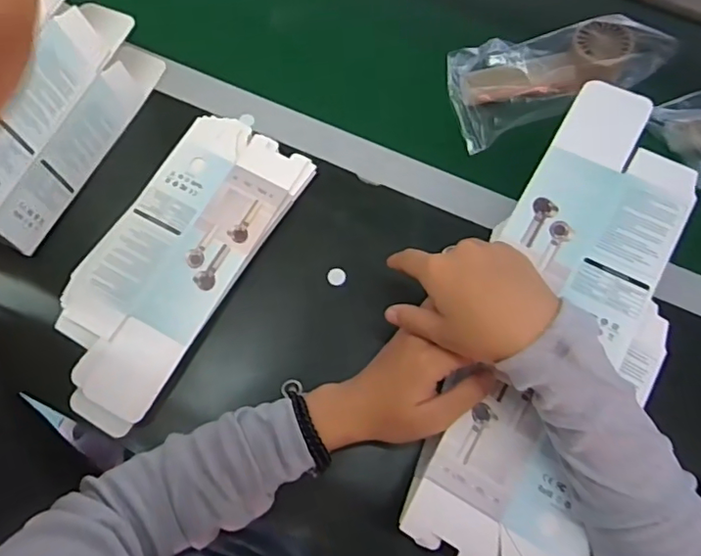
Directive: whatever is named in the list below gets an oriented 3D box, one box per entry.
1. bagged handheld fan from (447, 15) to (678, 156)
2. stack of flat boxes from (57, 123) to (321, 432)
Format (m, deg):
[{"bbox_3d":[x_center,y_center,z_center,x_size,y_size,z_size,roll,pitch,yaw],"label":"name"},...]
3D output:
[{"bbox_3d":[0.198,-0.195,0.547,0.192,0.055,0.106,-15,68,8],"label":"bagged handheld fan"},{"bbox_3d":[-0.154,-0.016,0.487,0.119,0.024,0.275,30,70,10],"label":"stack of flat boxes"}]

